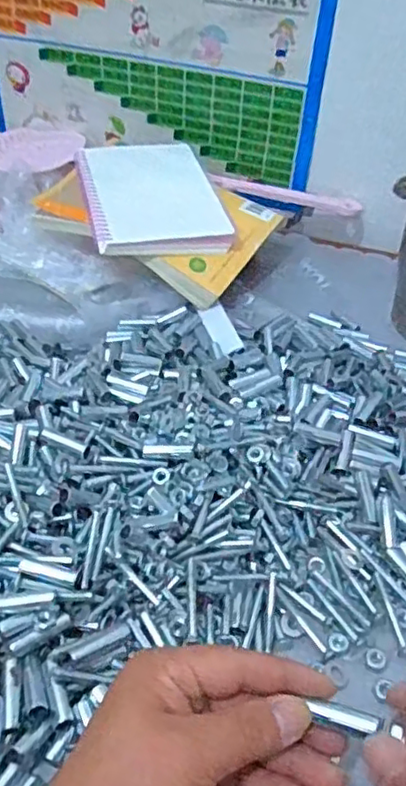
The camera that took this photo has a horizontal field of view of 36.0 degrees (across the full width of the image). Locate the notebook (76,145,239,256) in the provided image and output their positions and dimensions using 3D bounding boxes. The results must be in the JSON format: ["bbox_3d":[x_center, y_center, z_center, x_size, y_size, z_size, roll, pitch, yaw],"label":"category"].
[{"bbox_3d":[-0.064,-0.231,0.722,0.144,0.024,0.207,-11,50,-12],"label":"notebook"}]

